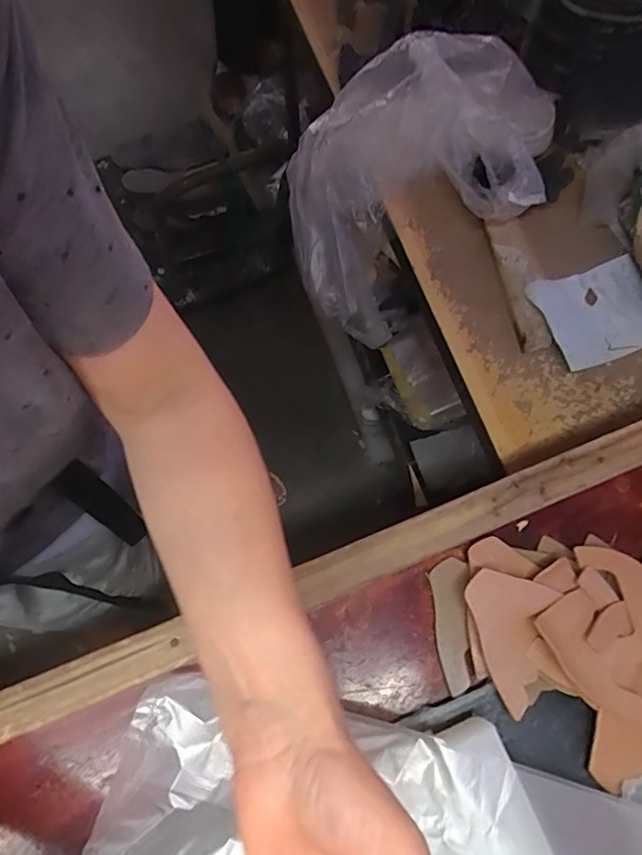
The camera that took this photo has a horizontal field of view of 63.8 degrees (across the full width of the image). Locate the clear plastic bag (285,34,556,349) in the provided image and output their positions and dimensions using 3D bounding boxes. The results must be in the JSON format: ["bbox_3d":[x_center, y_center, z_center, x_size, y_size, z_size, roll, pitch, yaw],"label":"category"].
[{"bbox_3d":[0.166,-0.351,0.775,0.394,0.268,0.297,-12,70,-6],"label":"clear plastic bag"}]

